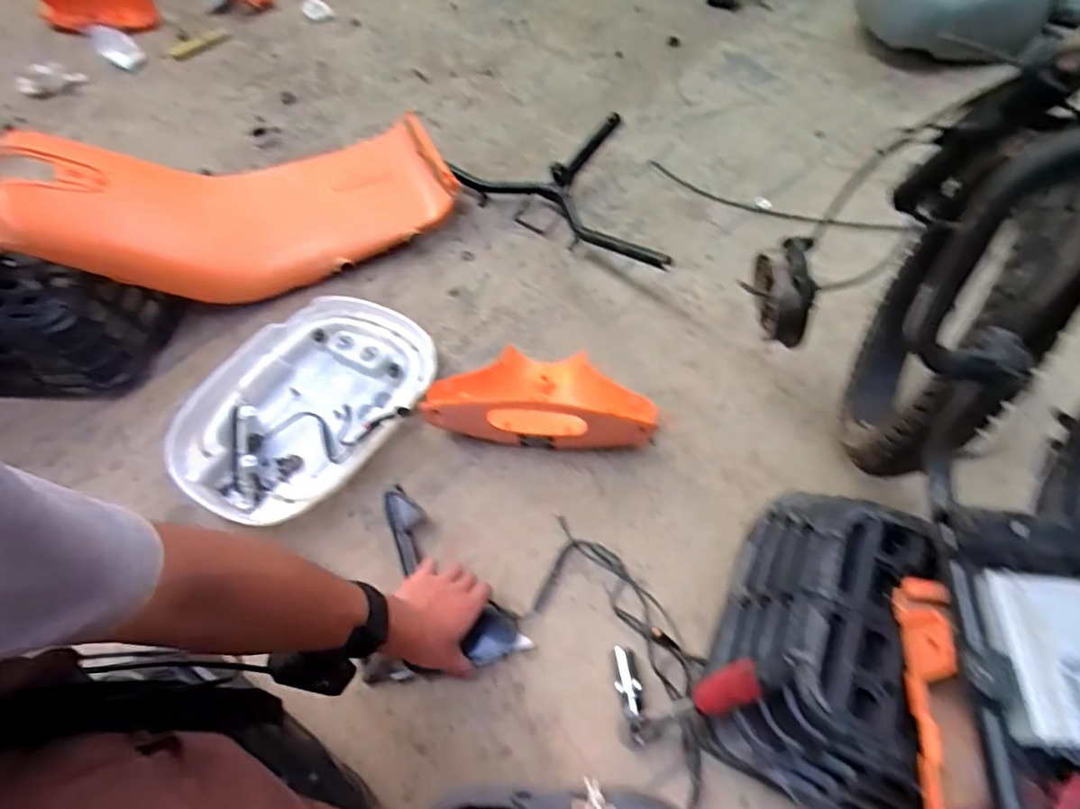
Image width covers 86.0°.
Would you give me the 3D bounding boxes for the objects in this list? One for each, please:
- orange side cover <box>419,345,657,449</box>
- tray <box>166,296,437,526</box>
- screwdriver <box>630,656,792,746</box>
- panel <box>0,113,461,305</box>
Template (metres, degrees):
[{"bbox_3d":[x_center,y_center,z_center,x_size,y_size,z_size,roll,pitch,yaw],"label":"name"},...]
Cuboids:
[{"bbox_3d":[0.005,-0.024,0.770,0.290,0.103,0.145,5,60,5],"label":"orange side cover"},{"bbox_3d":[-0.313,-0.004,0.783,0.252,0.069,0.349,36,67,21],"label":"tray"},{"bbox_3d":[0.138,0.263,0.507,0.034,0.223,0.028,-8,55,-30],"label":"screwdriver"},{"bbox_3d":[-0.451,-0.313,0.879,0.599,0.170,0.254,-16,58,-24],"label":"panel"}]

